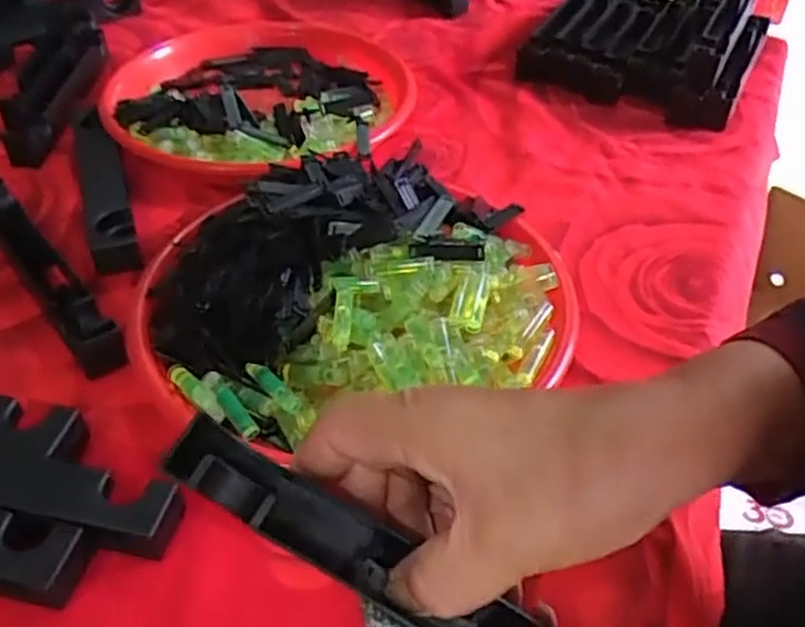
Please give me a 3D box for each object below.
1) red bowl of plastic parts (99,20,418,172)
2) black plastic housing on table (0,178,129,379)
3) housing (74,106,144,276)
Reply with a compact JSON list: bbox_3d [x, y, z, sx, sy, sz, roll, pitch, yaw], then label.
[{"bbox_3d":[-0.116,-0.190,0.641,0.231,0.043,0.252,1,42,-1],"label":"red bowl of plastic parts"},{"bbox_3d":[-0.228,-0.032,0.479,0.026,0.032,0.196,-27,50,-28],"label":"black plastic housing on table"},{"bbox_3d":[-0.217,-0.096,0.551,0.029,0.021,0.189,-14,45,-17],"label":"housing"}]

